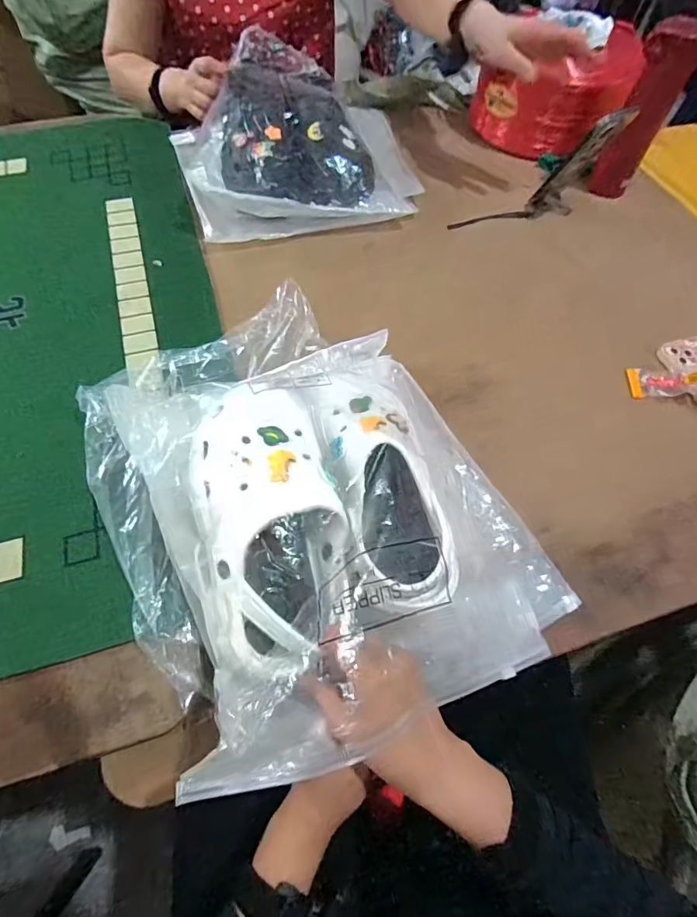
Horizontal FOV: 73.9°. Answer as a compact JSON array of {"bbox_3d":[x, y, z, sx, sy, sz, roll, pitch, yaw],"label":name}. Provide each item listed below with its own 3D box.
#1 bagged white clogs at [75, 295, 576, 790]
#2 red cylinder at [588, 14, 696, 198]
[{"bbox_3d":[-0.044,0.009,0.428,0.355,0.110,0.452,-24,66,-15],"label":"bagged white clogs"},{"bbox_3d":[0.439,-0.522,0.708,0.073,0.219,0.078,20,61,7],"label":"red cylinder"}]

